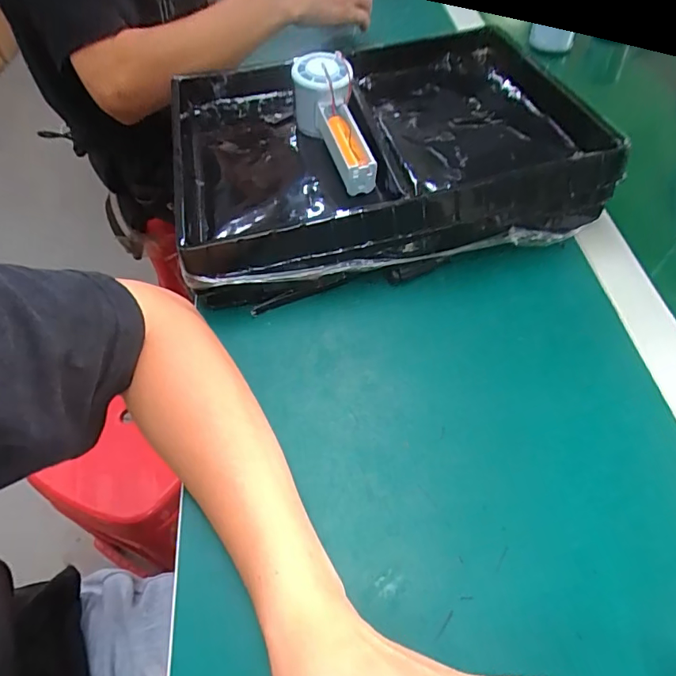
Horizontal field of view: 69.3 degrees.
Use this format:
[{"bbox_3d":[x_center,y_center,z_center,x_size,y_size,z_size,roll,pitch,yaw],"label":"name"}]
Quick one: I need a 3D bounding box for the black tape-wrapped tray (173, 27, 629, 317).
[{"bbox_3d":[0.030,-0.187,0.478,0.374,0.076,0.295,-12,55,-5],"label":"black tape-wrapped tray"}]

